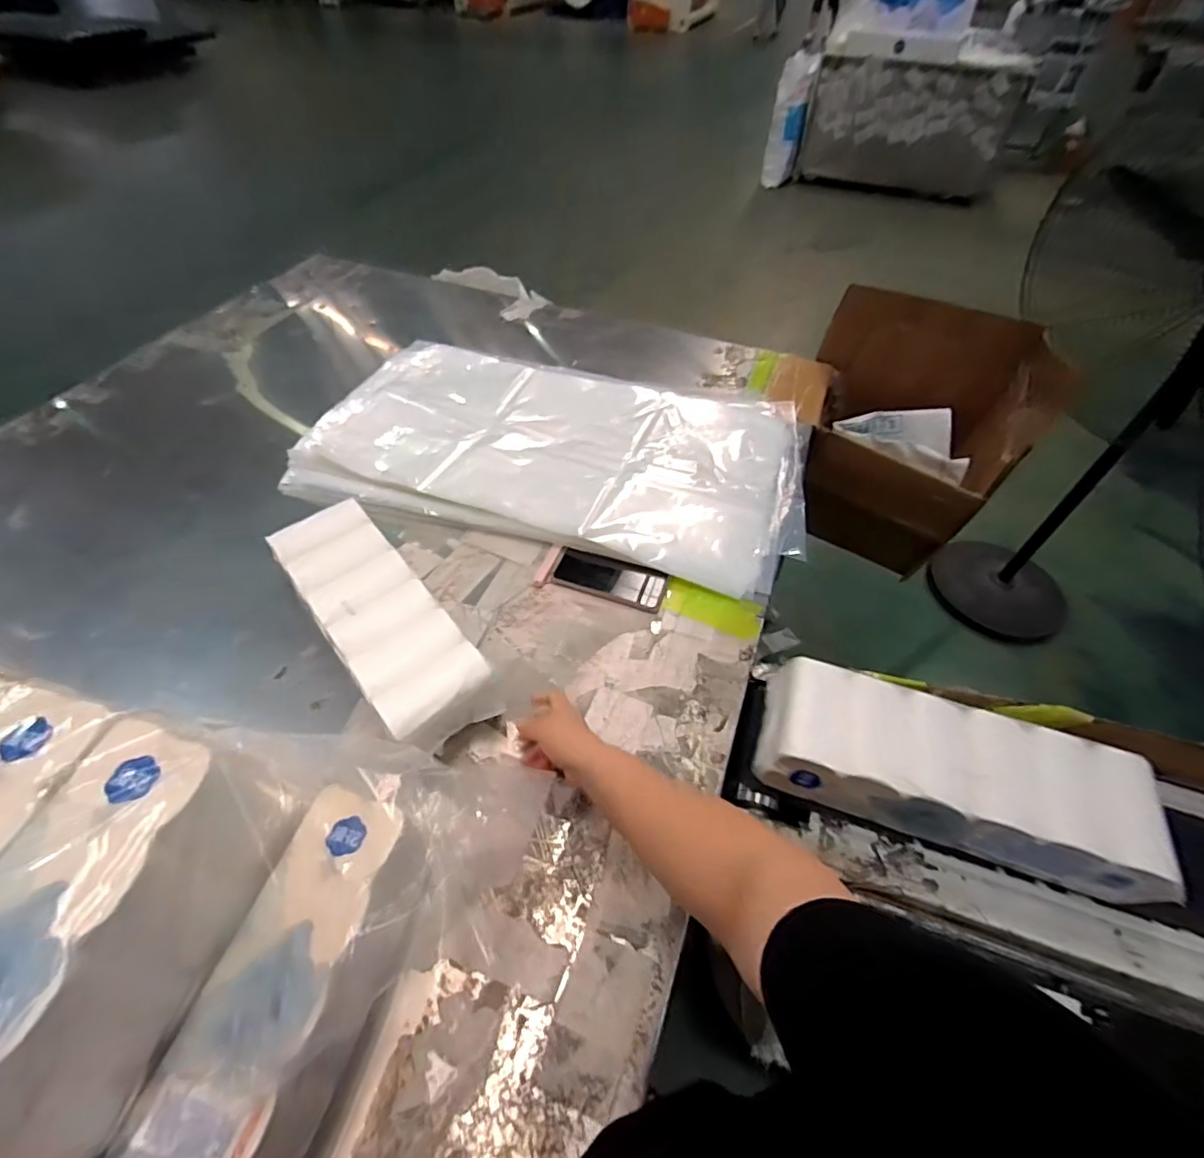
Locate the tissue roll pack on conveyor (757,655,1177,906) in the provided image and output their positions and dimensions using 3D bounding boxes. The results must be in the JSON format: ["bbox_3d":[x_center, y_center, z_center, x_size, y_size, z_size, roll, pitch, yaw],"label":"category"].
[{"bbox_3d":[0.380,0.217,0.643,0.385,0.105,0.139,15,52,9],"label":"tissue roll pack on conveyor"}]

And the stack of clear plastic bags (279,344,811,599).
[{"bbox_3d":[-0.068,-0.249,1.041,0.871,0.054,0.500,11,52,7],"label":"stack of clear plastic bags"}]

